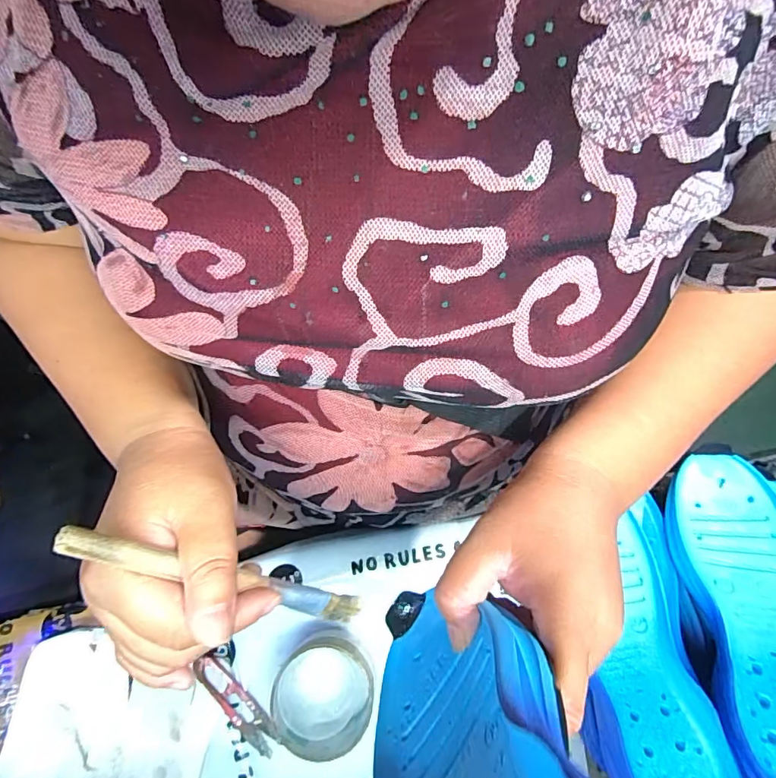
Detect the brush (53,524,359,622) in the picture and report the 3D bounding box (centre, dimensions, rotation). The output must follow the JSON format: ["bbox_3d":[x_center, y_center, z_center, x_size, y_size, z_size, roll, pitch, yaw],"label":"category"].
[{"bbox_3d":[-0.071,0.090,0.216,0.151,0.005,0.013,34,73,-35],"label":"brush"}]

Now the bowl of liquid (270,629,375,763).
[{"bbox_3d":[-0.054,0.258,0.397,0.080,0.046,0.087,0,75,1],"label":"bowl of liquid"}]

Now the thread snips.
[{"bbox_3d":[-0.135,0.283,0.415,0.097,0.004,0.028,43,79,12],"label":"thread snips"}]

